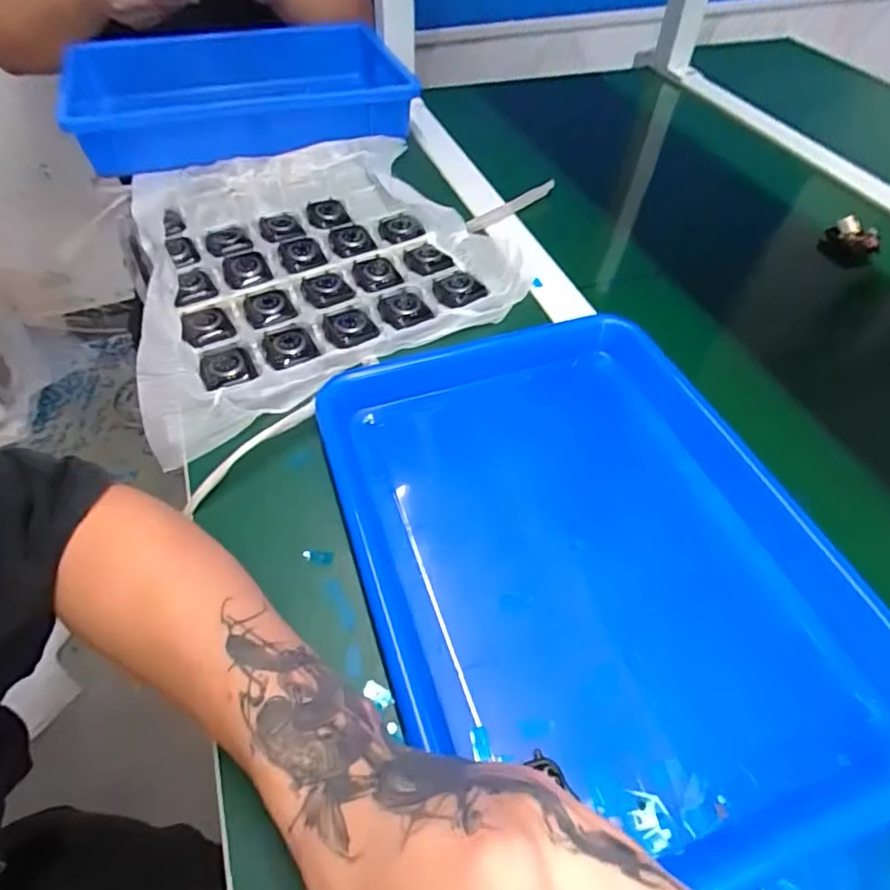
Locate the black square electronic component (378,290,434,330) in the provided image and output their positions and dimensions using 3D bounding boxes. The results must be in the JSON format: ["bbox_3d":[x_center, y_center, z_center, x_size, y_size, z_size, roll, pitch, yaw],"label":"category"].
[{"bbox_3d":[-0.034,-0.115,0.478,0.043,0.012,0.040,-6,52,-7],"label":"black square electronic component"}]

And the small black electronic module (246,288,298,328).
[{"bbox_3d":[-0.146,-0.113,0.473,0.039,0.009,0.043,-19,54,-17],"label":"small black electronic module"}]

